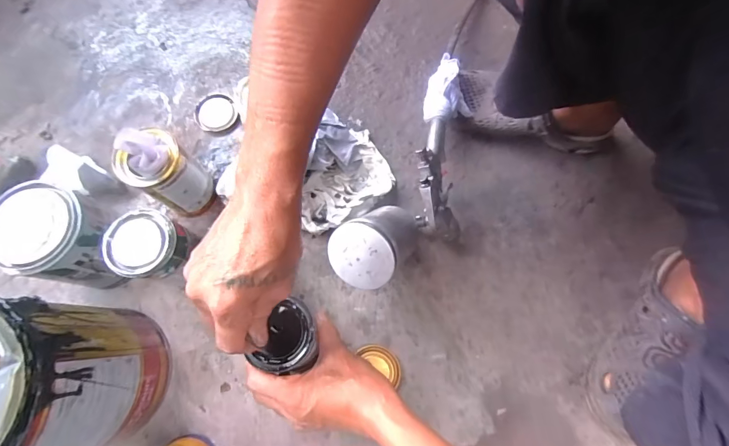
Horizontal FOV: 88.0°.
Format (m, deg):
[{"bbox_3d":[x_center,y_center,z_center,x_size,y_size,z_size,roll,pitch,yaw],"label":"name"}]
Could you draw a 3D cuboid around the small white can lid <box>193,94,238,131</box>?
[{"bbox_3d":[-0.230,-0.171,0.584,0.062,0.013,0.062,0,74,0],"label":"small white can lid"}]

